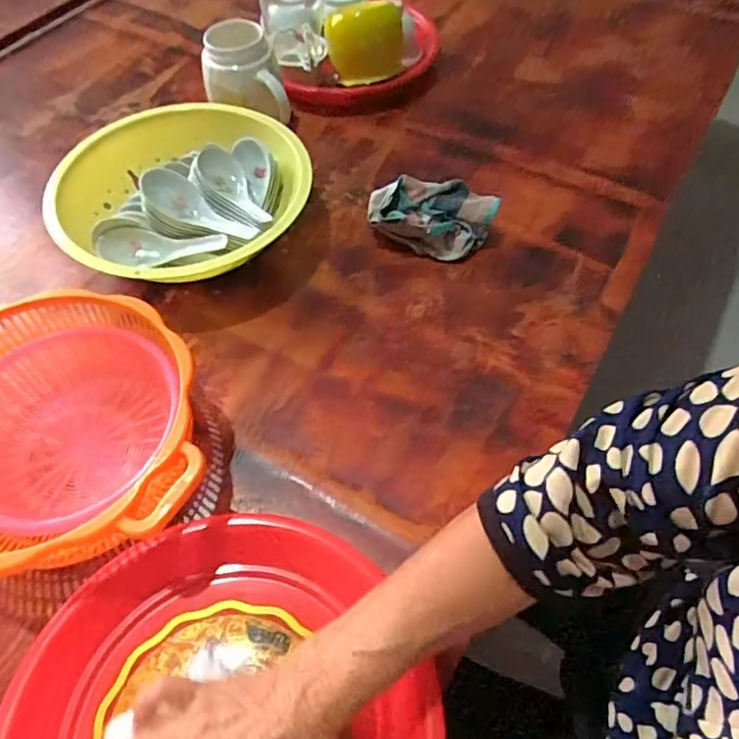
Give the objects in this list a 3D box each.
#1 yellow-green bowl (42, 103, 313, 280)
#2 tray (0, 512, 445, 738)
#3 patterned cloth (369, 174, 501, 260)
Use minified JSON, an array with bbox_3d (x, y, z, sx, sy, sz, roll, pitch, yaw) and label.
[{"bbox_3d":[-0.187,-0.173,0.602,0.254,0.067,0.230,-22,59,-13],"label":"yellow-green bowl"},{"bbox_3d":[-0.096,0.211,0.358,0.251,0.041,0.245,0,57,0],"label":"tray"},{"bbox_3d":[0.061,-0.152,0.589,0.129,0.050,0.062,7,57,5],"label":"patterned cloth"}]

